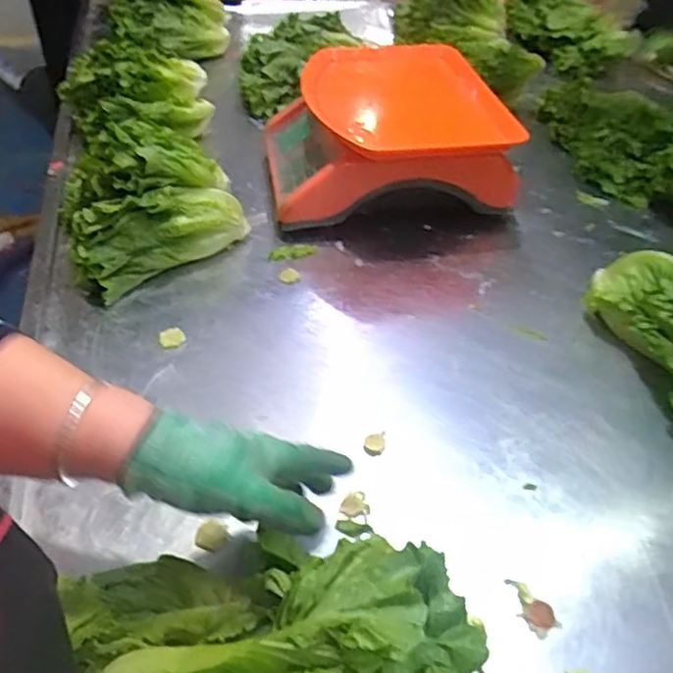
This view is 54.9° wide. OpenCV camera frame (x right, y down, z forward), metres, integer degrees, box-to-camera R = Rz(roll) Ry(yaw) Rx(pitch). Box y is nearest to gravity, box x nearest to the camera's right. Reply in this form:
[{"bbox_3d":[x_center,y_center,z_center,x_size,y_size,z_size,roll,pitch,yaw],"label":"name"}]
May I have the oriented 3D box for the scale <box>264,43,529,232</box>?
[{"bbox_3d":[0.061,-0.274,0.868,0.289,0.133,0.329,-4,42,-5],"label":"scale"}]

